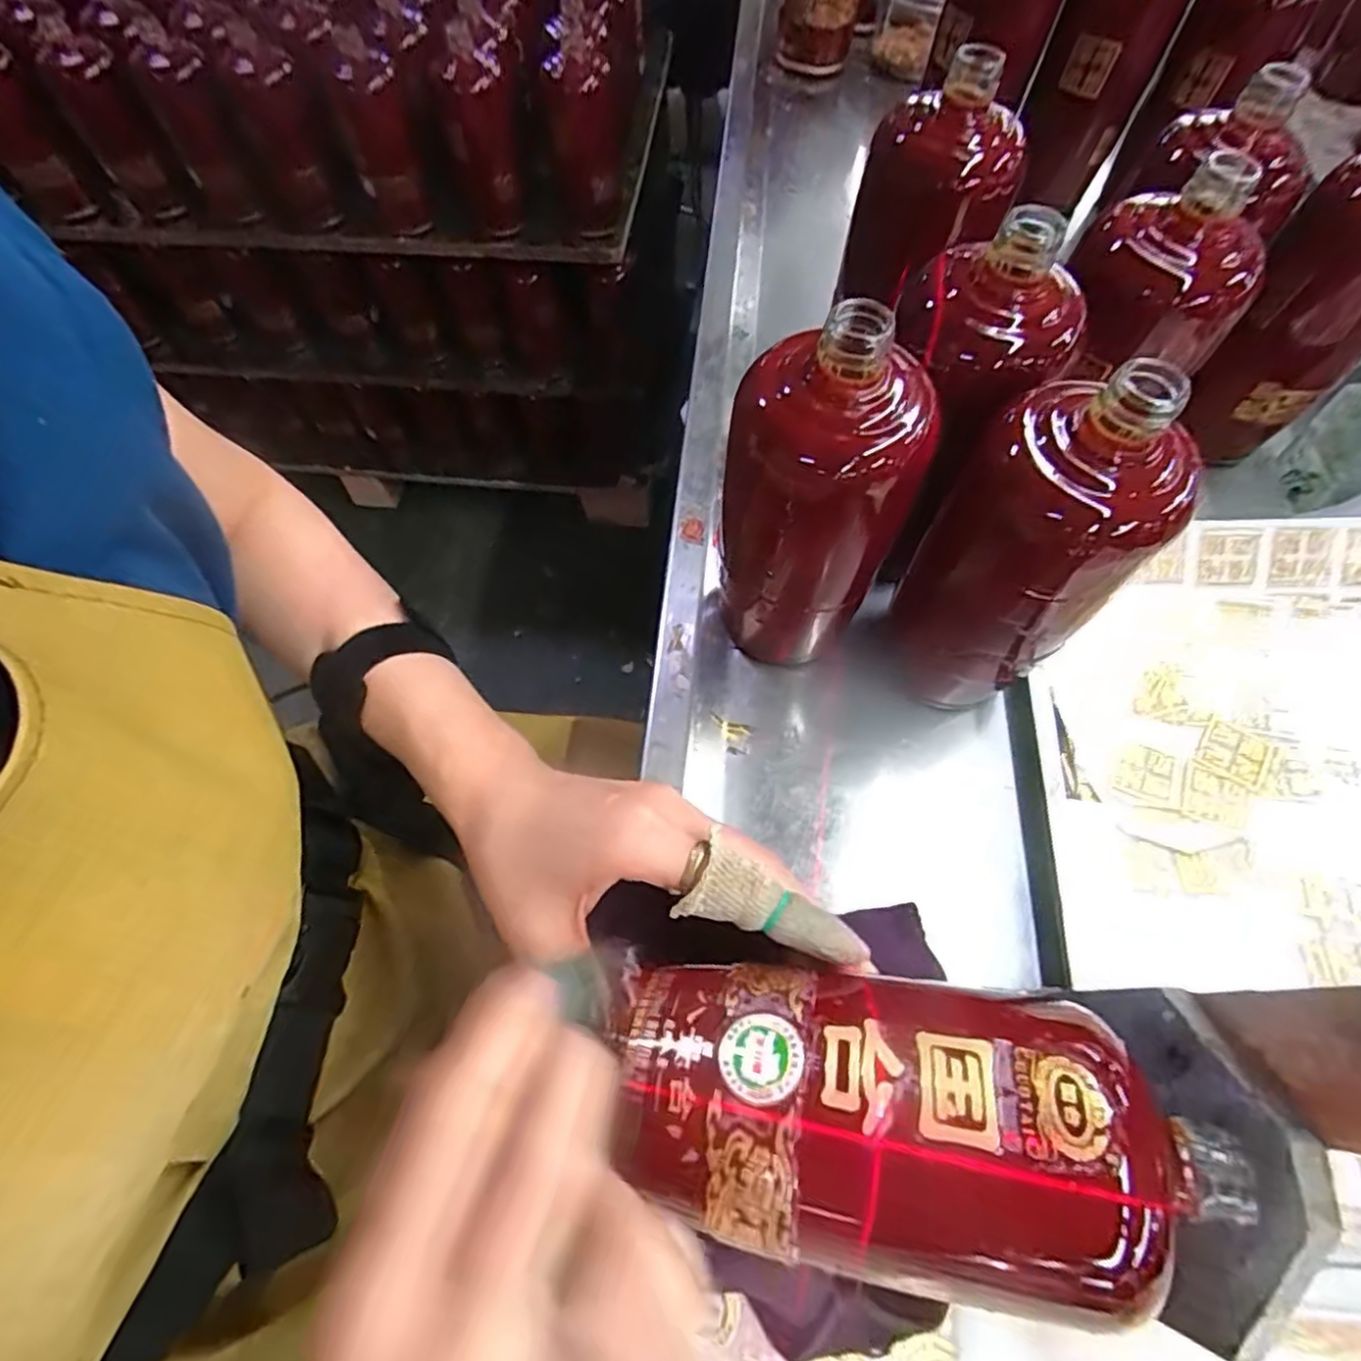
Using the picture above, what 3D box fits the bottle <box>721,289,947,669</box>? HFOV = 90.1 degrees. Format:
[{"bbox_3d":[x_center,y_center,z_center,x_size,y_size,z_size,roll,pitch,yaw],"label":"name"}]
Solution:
[{"bbox_3d":[0.061,-0.077,0.325,0.084,0.186,0.081,22,66,12],"label":"bottle"}]

